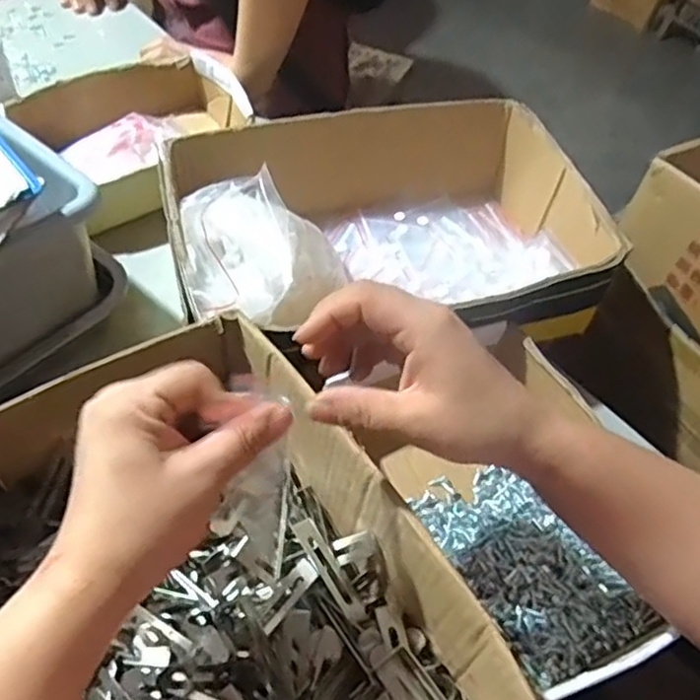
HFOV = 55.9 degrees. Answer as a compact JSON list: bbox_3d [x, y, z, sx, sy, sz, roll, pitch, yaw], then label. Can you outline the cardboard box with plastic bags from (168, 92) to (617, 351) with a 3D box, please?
[{"bbox_3d":[0.028,-0.103,0.569,0.341,0.111,0.226,-5,54,-9],"label":"cardboard box with plastic bags"}]

